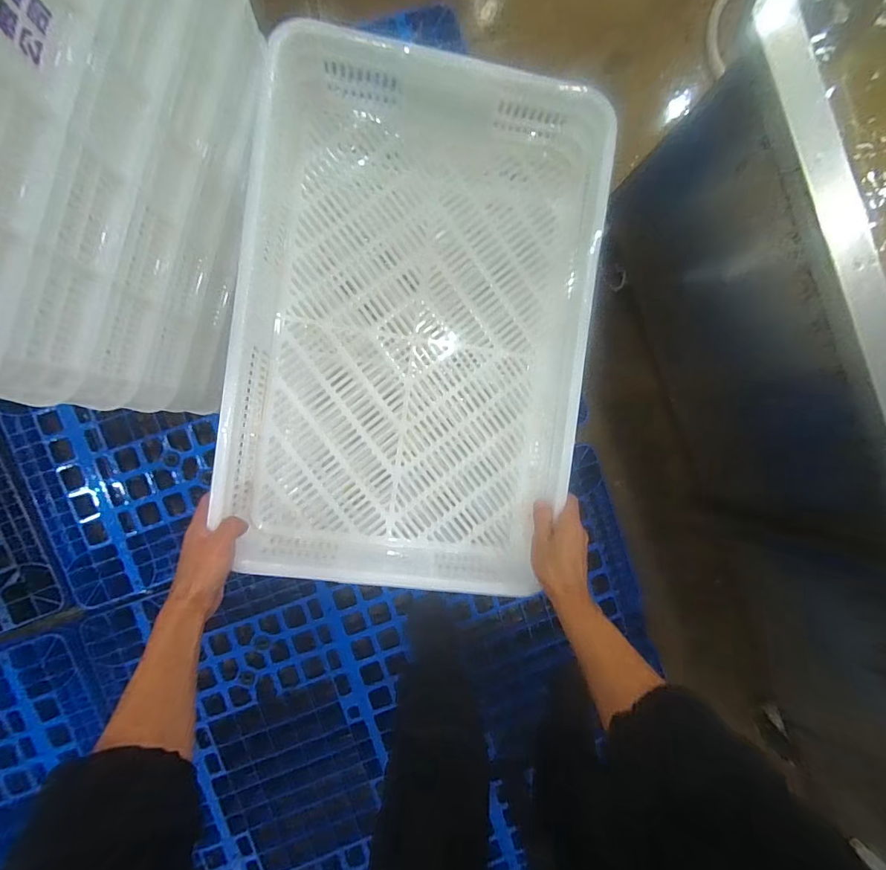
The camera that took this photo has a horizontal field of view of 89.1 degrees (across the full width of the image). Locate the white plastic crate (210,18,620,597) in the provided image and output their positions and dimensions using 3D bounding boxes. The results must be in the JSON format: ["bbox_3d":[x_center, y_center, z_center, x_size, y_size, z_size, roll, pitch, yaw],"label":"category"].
[{"bbox_3d":[-0.031,-0.134,0.567,0.398,0.133,0.602,7,85,-7],"label":"white plastic crate"}]

